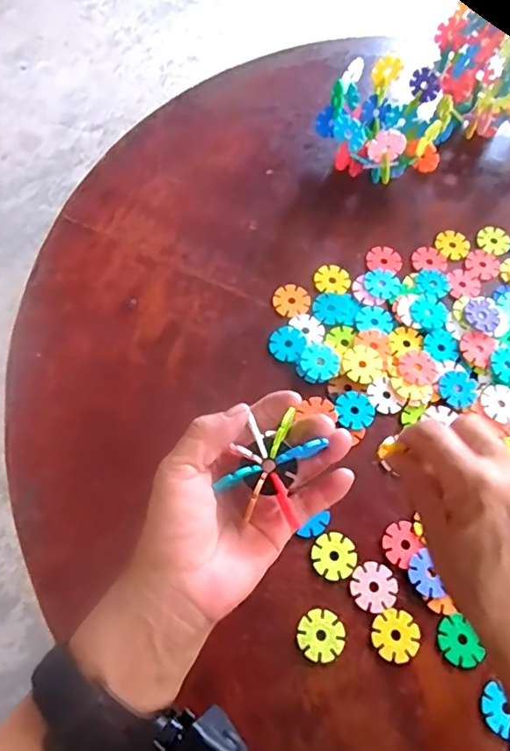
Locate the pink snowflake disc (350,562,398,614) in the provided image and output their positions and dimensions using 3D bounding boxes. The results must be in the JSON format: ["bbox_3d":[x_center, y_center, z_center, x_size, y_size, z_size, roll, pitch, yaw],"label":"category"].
[{"bbox_3d":[0.083,0.146,0.361,0.031,0.004,0.030,1,66,-2],"label":"pink snowflake disc"}]

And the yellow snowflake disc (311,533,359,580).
[{"bbox_3d":[0.056,0.128,0.368,0.030,0.004,0.031,1,66,-2],"label":"yellow snowflake disc"}]

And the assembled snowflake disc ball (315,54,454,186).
[{"bbox_3d":[0.123,-0.230,0.498,0.108,0.081,0.108,1,66,-2],"label":"assembled snowflake disc ball"}]

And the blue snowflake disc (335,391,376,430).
[{"bbox_3d":[0.080,0.027,0.413,0.032,0.004,0.033,1,66,-2],"label":"blue snowflake disc"}]

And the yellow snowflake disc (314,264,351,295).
[{"bbox_3d":[0.070,-0.087,0.469,0.031,0.004,0.031,1,66,-2],"label":"yellow snowflake disc"}]

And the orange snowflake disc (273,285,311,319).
[{"bbox_3d":[0.033,-0.066,0.457,0.031,0.004,0.032,1,66,-2],"label":"orange snowflake disc"}]

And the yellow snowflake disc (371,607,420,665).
[{"bbox_3d":[0.095,0.175,0.350,0.031,0.004,0.031,11,66,3],"label":"yellow snowflake disc"}]

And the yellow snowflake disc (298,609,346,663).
[{"bbox_3d":[0.044,0.173,0.347,0.030,0.004,0.031,1,66,-2],"label":"yellow snowflake disc"}]

